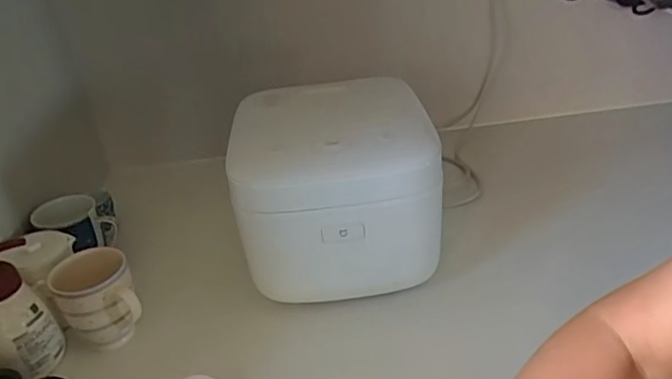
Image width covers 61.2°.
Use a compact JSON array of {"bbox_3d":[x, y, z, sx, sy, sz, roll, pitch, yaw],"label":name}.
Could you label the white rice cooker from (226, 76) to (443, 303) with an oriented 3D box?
[{"bbox_3d":[-0.001,-0.018,0.730,0.219,0.185,0.276,-7,30,-2],"label":"white rice cooker"}]

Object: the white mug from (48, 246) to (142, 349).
[{"bbox_3d":[-0.267,0.127,0.646,0.083,0.092,0.092,-23,34,-27],"label":"white mug"}]

